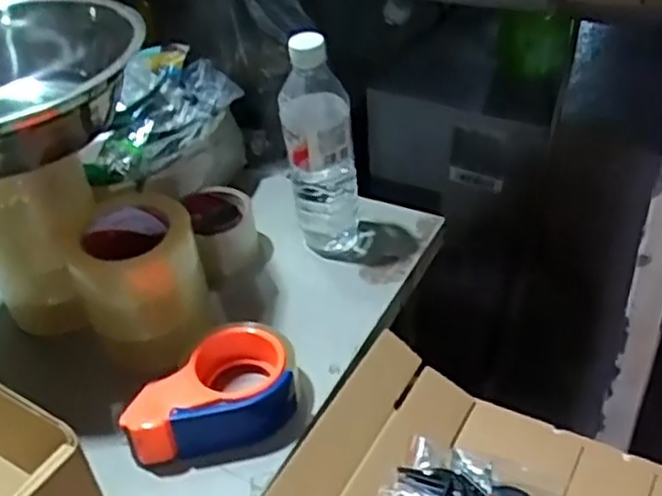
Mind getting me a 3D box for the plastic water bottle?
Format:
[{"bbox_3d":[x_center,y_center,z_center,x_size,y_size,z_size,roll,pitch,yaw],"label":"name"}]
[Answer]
[{"bbox_3d":[-0.010,-0.095,0.733,0.067,0.231,0.056,-4,39,2],"label":"plastic water bottle"}]

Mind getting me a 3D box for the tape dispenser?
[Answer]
[{"bbox_3d":[-0.100,0.121,0.623,0.143,0.055,0.091,-14,40,-10],"label":"tape dispenser"}]

